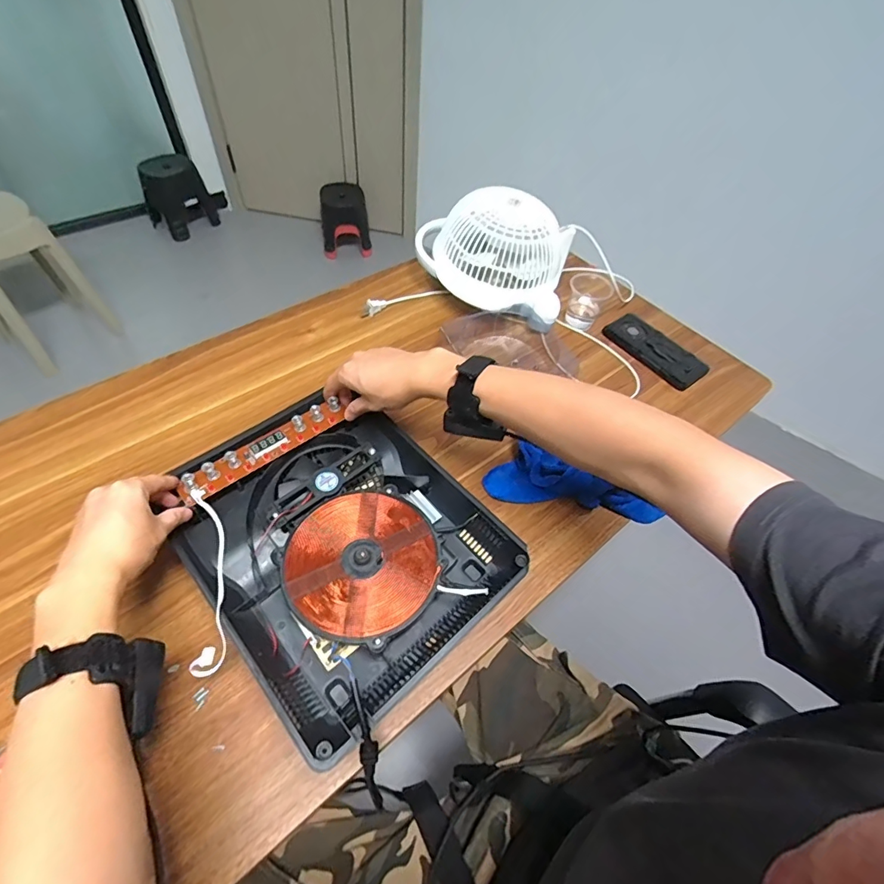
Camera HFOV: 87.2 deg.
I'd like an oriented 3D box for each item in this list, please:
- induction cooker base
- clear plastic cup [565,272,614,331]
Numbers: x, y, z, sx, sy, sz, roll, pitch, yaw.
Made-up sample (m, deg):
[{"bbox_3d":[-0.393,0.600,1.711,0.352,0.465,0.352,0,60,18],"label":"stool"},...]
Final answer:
[{"bbox_3d":[-0.113,0.099,0.507,0.267,0.056,0.330,-35,64,-27],"label":"induction cooker base"},{"bbox_3d":[0.247,-0.242,0.792,0.071,0.064,0.071,20,54,9],"label":"clear plastic cup"}]

